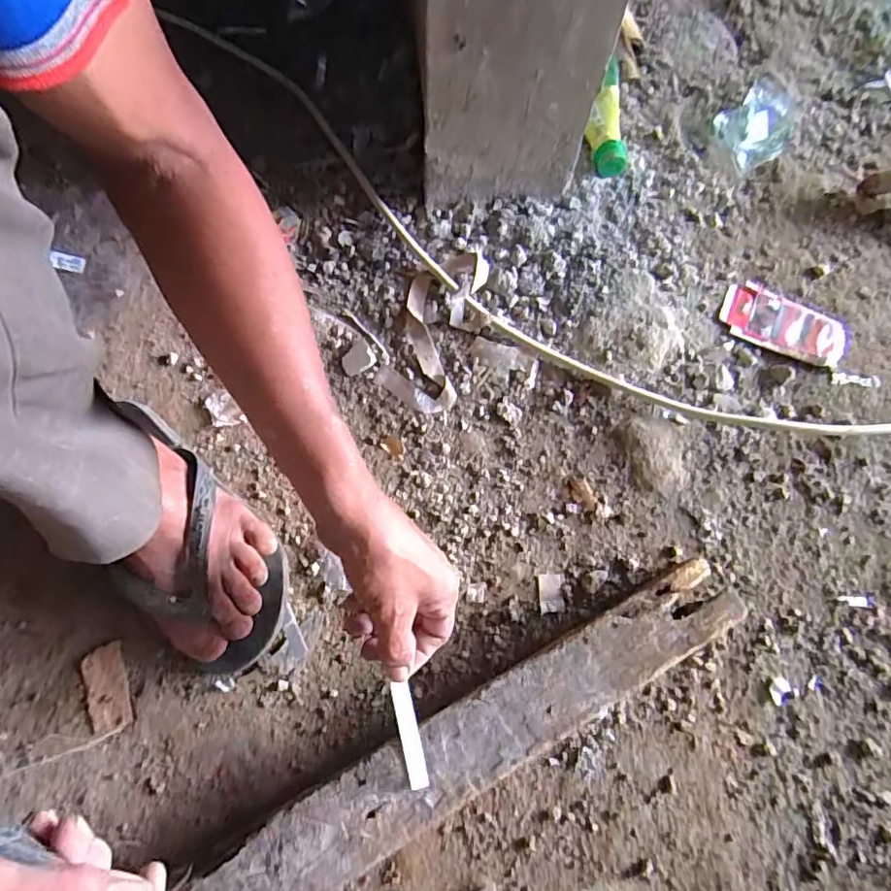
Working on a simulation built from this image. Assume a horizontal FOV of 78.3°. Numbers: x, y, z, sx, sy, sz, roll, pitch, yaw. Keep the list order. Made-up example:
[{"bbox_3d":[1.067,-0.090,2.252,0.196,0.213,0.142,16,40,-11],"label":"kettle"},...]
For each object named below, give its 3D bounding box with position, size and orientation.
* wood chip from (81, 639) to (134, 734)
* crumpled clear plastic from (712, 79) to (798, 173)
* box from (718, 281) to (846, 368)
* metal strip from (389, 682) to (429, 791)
[{"bbox_3d":[-0.273,0.195,0.439,0.031,0.004,0.065,-20,72,-8],"label":"wood chip"},{"bbox_3d":[0.370,-0.380,0.642,0.078,0.028,0.145,42,75,13],"label":"crumpled clear plastic"},{"bbox_3d":[0.346,-0.124,0.562,0.122,0.008,0.067,22,71,7],"label":"box"},{"bbox_3d":[-0.025,0.206,0.387,0.014,0.006,0.070,-13,84,-5],"label":"metal strip"}]

